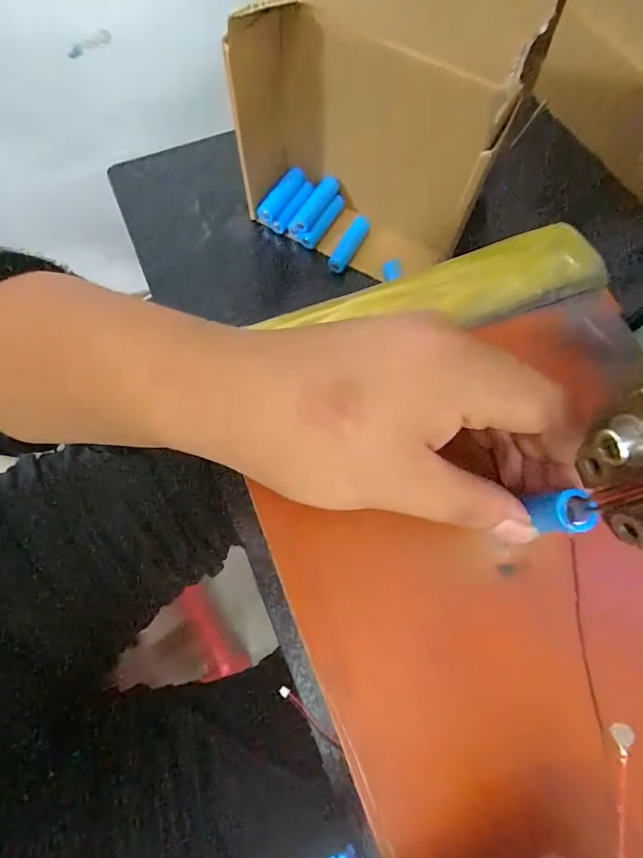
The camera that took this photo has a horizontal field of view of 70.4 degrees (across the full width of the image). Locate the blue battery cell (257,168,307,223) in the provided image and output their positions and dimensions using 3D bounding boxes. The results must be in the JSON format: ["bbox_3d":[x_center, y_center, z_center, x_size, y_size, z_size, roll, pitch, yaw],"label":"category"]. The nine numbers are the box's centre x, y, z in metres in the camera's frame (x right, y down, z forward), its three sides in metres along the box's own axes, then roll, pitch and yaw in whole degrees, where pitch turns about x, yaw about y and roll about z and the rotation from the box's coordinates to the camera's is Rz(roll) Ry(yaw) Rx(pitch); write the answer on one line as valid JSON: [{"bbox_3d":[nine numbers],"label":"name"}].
[{"bbox_3d":[-0.032,-0.188,0.368,0.014,0.015,0.048,44,96,13],"label":"blue battery cell"}]

